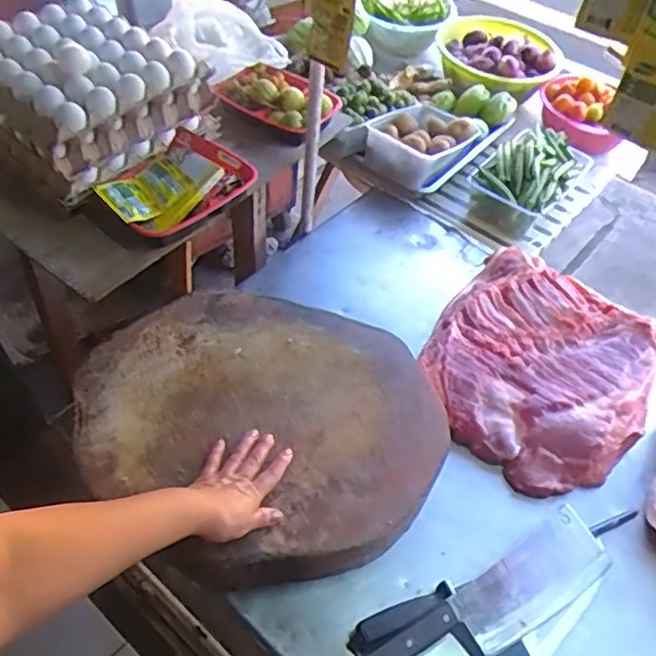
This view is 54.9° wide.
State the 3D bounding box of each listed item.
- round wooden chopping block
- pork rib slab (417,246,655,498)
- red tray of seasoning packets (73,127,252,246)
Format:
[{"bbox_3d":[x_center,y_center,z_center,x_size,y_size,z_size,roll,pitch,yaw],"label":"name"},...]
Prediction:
[{"bbox_3d":[-0.083,0.125,0.829,0.439,0.079,0.380,-8,53,-11],"label":"round wooden chopping block"},{"bbox_3d":[0.316,0.052,0.967,0.346,0.057,0.348,38,58,22],"label":"pork rib slab"},{"bbox_3d":[-0.228,-0.202,0.936,0.224,0.060,0.147,-37,63,-28],"label":"red tray of seasoning packets"}]

